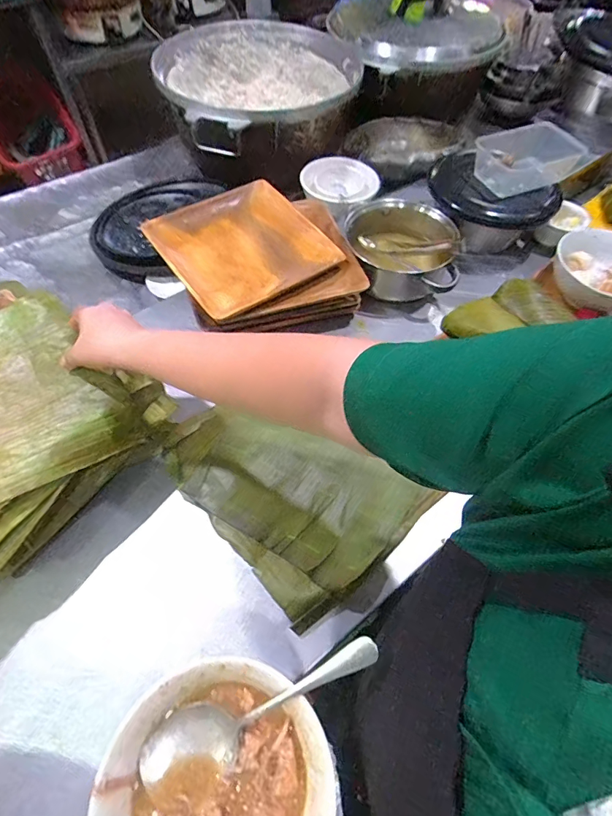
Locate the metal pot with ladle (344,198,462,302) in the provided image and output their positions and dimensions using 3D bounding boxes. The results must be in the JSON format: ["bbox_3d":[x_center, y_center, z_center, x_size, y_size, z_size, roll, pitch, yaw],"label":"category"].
[{"bbox_3d":[0.167,-0.290,0.750,0.198,0.107,0.208,1,60,-1],"label":"metal pot with ladle"}]

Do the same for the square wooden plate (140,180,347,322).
[{"bbox_3d":[-0.115,-0.291,0.721,0.262,0.025,0.274,-32,66,-18],"label":"square wooden plate"}]

